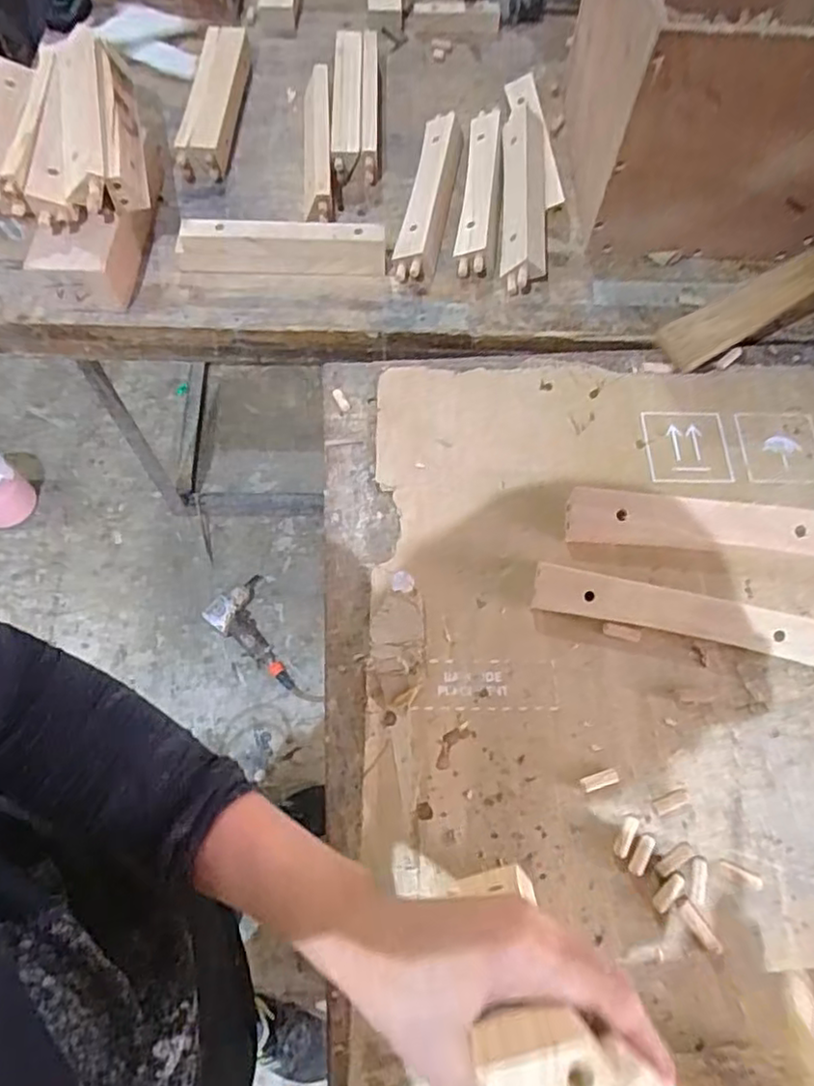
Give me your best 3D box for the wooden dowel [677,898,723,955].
[{"bbox_3d":[0.212,0.280,0.476,0.012,0.007,0.040,-29,69,-14],"label":"wooden dowel"}]

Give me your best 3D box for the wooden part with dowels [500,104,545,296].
[{"bbox_3d":[0.139,-0.422,0.786,0.052,0.039,0.285,3,65,0],"label":"wooden part with dowels"}]

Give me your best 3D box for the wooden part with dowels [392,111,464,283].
[{"bbox_3d":[0.027,-0.418,0.786,0.048,0.025,0.261,10,65,3],"label":"wooden part with dowels"}]

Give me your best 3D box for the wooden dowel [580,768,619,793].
[{"bbox_3d":[0.152,0.187,0.514,0.029,0.006,0.011,-16,66,-8],"label":"wooden dowel"}]

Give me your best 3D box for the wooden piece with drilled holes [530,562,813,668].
[{"bbox_3d":[0.235,0.060,0.557,0.246,0.029,0.038,11,65,4],"label":"wooden piece with drilled holes"}]

